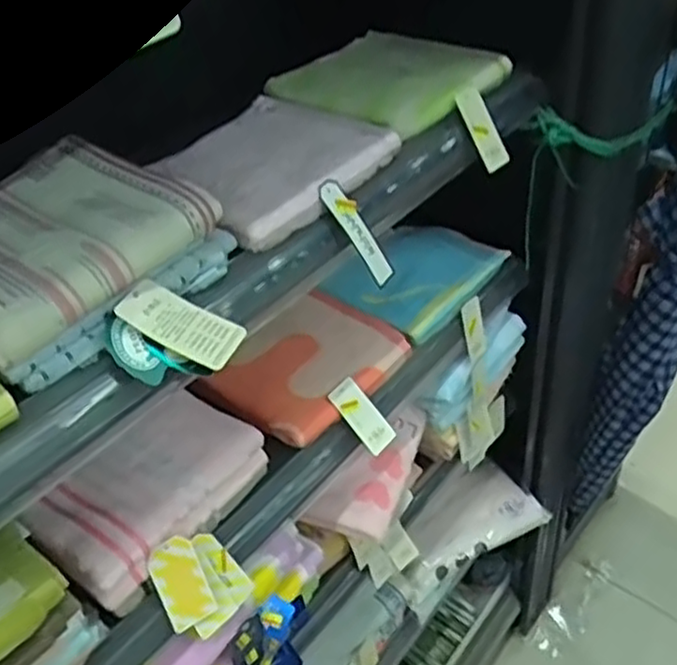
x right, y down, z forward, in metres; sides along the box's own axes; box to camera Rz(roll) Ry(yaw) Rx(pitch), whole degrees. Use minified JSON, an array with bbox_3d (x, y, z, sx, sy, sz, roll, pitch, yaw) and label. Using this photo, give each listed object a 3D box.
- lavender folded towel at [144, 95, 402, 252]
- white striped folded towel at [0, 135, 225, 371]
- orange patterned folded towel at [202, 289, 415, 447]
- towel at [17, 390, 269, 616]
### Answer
[{"bbox_3d":[-0.062,-0.146,0.601,0.154,0.027,0.178,24,49,32],"label":"lavender folded towel"},{"bbox_3d":[-0.201,-0.068,0.486,0.150,0.039,0.191,23,49,31],"label":"white striped folded towel"},{"bbox_3d":[-0.028,0.030,0.764,0.136,0.037,0.192,26,50,33],"label":"orange patterned folded towel"},{"bbox_3d":[-0.163,0.139,0.622,0.110,0.071,0.189,22,49,31],"label":"towel"}]

